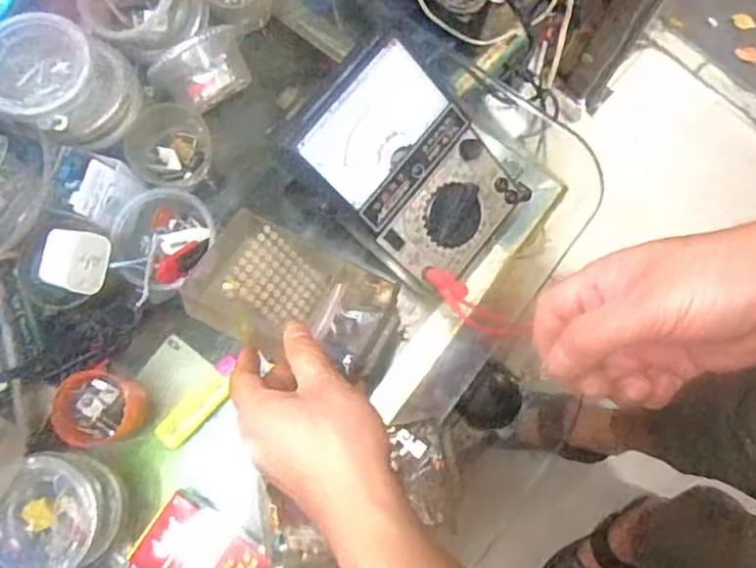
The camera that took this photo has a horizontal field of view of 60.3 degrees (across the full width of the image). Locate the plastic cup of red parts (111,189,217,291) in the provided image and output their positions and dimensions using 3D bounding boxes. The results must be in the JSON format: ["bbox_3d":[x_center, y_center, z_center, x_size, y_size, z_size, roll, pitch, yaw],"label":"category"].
[{"bbox_3d":[-0.168,-0.034,0.507,0.074,0.048,0.074,0,79,0],"label":"plastic cup of red parts"}]

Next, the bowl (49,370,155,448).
[{"bbox_3d":[-0.205,0.094,0.485,0.052,0.048,0.052,0,79,0],"label":"bowl"}]

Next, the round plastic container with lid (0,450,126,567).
[{"bbox_3d":[-0.215,0.154,0.429,0.075,0.052,0.075,0,79,0],"label":"round plastic container with lid"}]

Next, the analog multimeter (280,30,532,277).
[{"bbox_3d":[0.022,-0.080,0.464,0.160,0.044,0.108,39,82,-27],"label":"analog multimeter"}]

